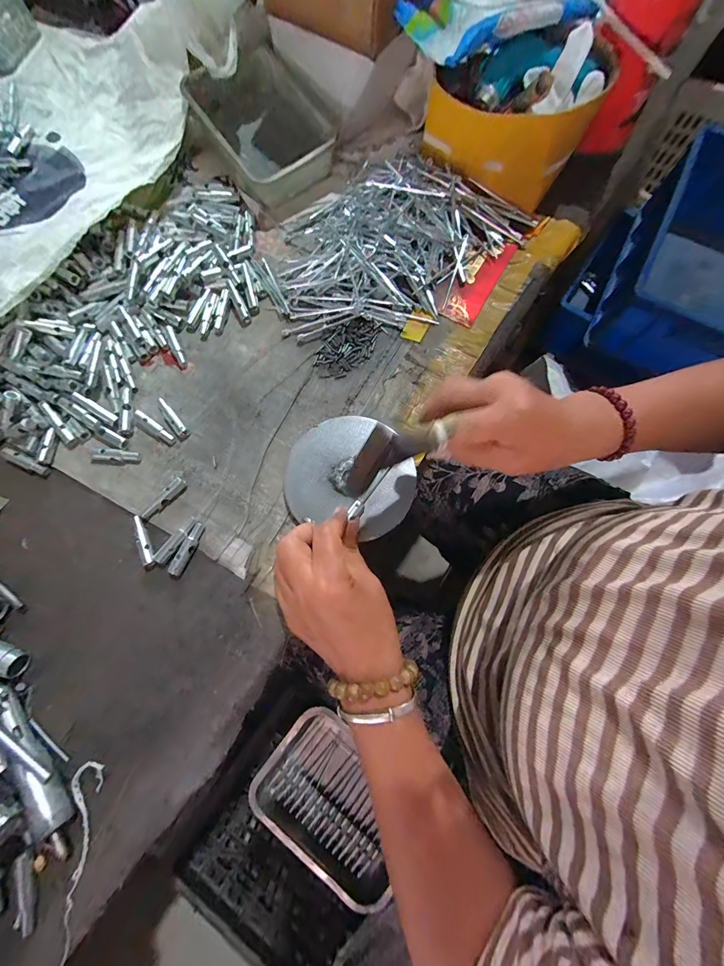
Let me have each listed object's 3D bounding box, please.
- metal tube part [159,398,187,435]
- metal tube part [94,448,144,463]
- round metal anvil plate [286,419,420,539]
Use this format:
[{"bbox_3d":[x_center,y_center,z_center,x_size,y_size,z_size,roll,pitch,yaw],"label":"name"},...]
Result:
[{"bbox_3d":[-0.198,-0.070,0.372,0.009,0.004,0.048,-39,79,-8],"label":"metal tube part"},{"bbox_3d":[-0.251,-0.028,0.366,0.049,0.006,0.013,4,77,1],"label":"metal tube part"},{"bbox_3d":[-0.011,-0.010,0.354,0.124,0.020,0.110,17,77,4],"label":"round metal anvil plate"}]

